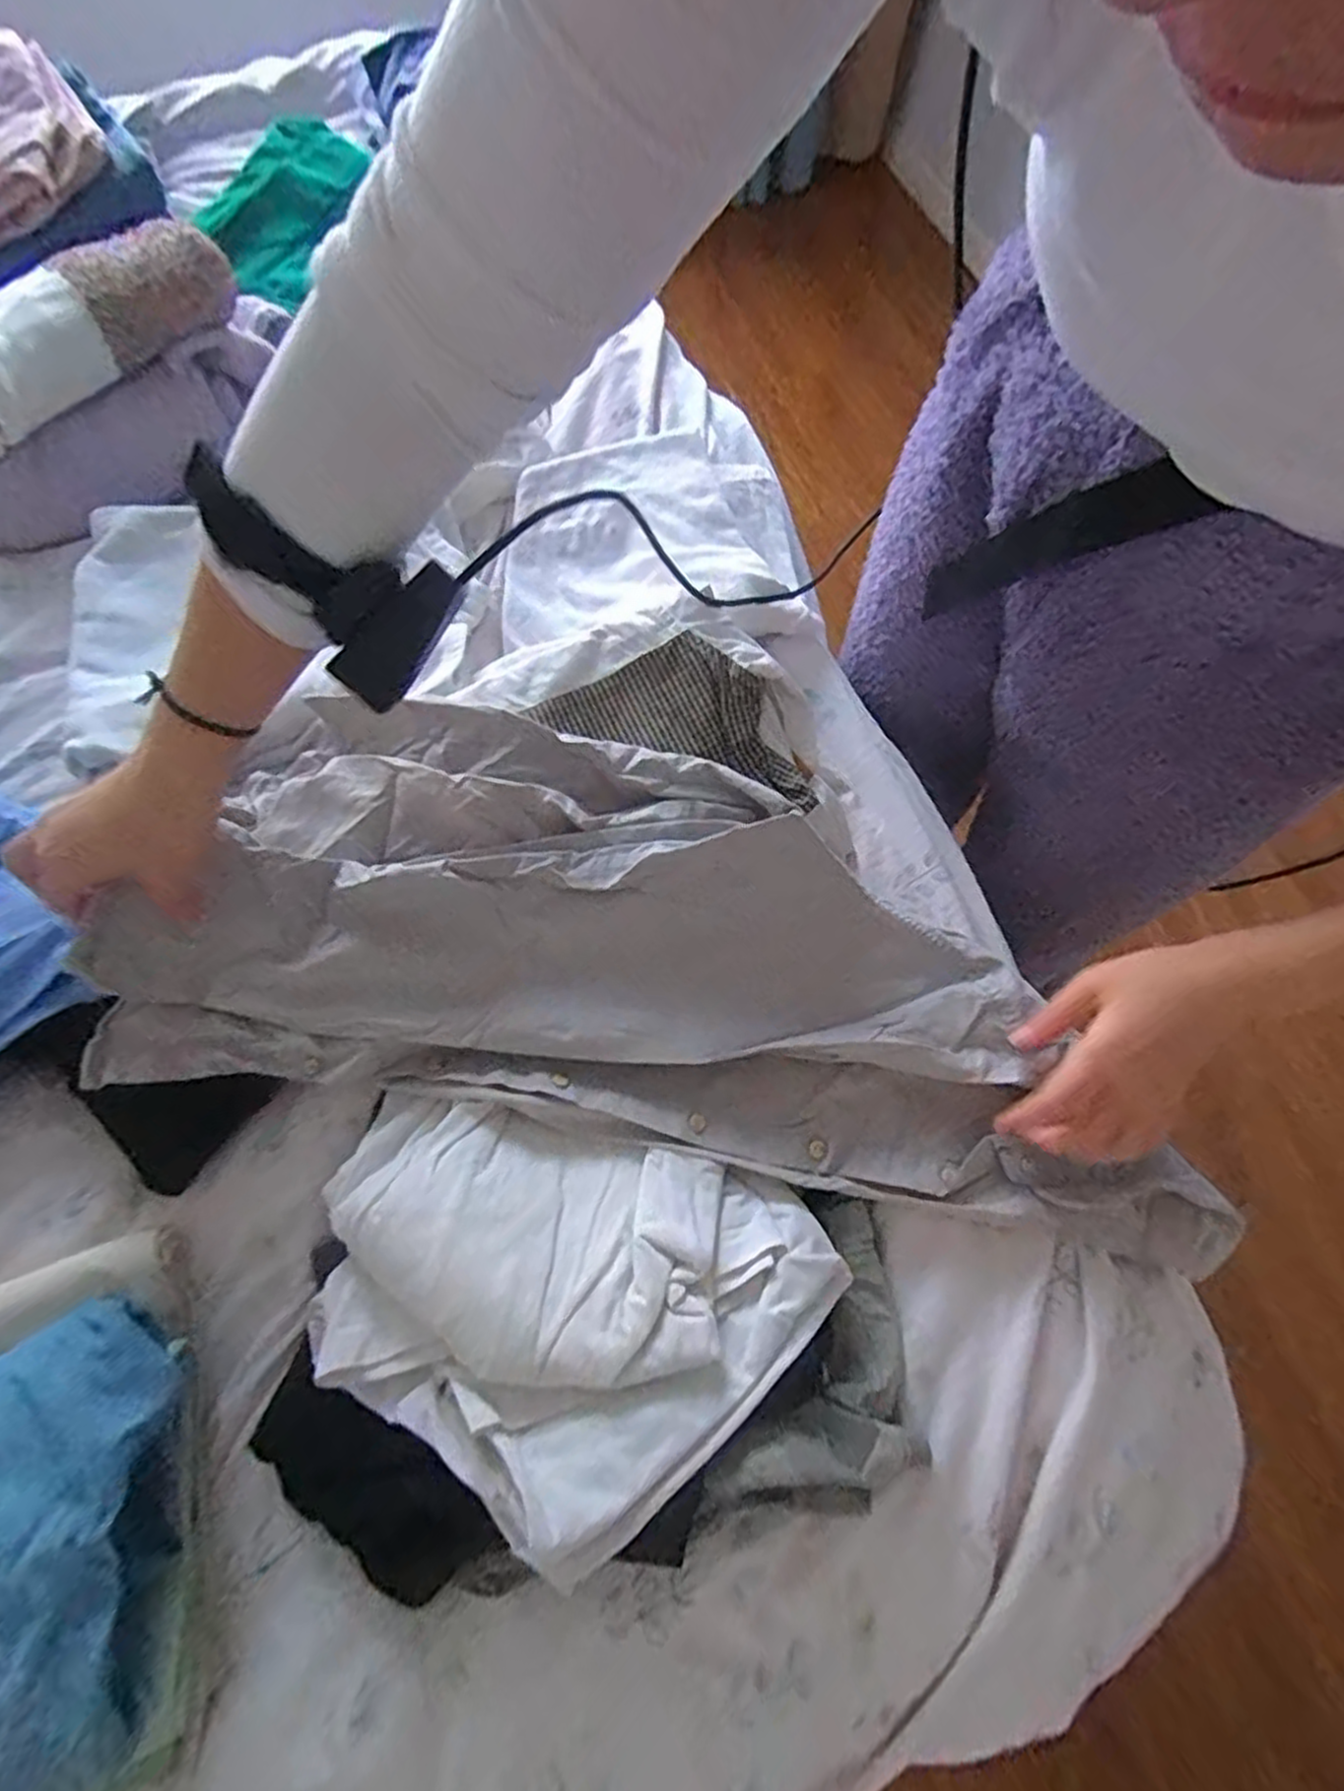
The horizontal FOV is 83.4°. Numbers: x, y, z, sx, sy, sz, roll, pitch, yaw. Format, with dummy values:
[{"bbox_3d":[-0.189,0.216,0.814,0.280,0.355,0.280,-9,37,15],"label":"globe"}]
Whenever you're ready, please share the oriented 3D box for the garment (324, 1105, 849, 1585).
[{"bbox_3d":[-0.057,0.227,0.431,0.294,0.055,0.217,13,52,2],"label":"garment"}]

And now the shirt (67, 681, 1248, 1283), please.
[{"bbox_3d":[0.016,0.064,0.479,0.687,0.080,0.275,17,72,1],"label":"shirt"}]

